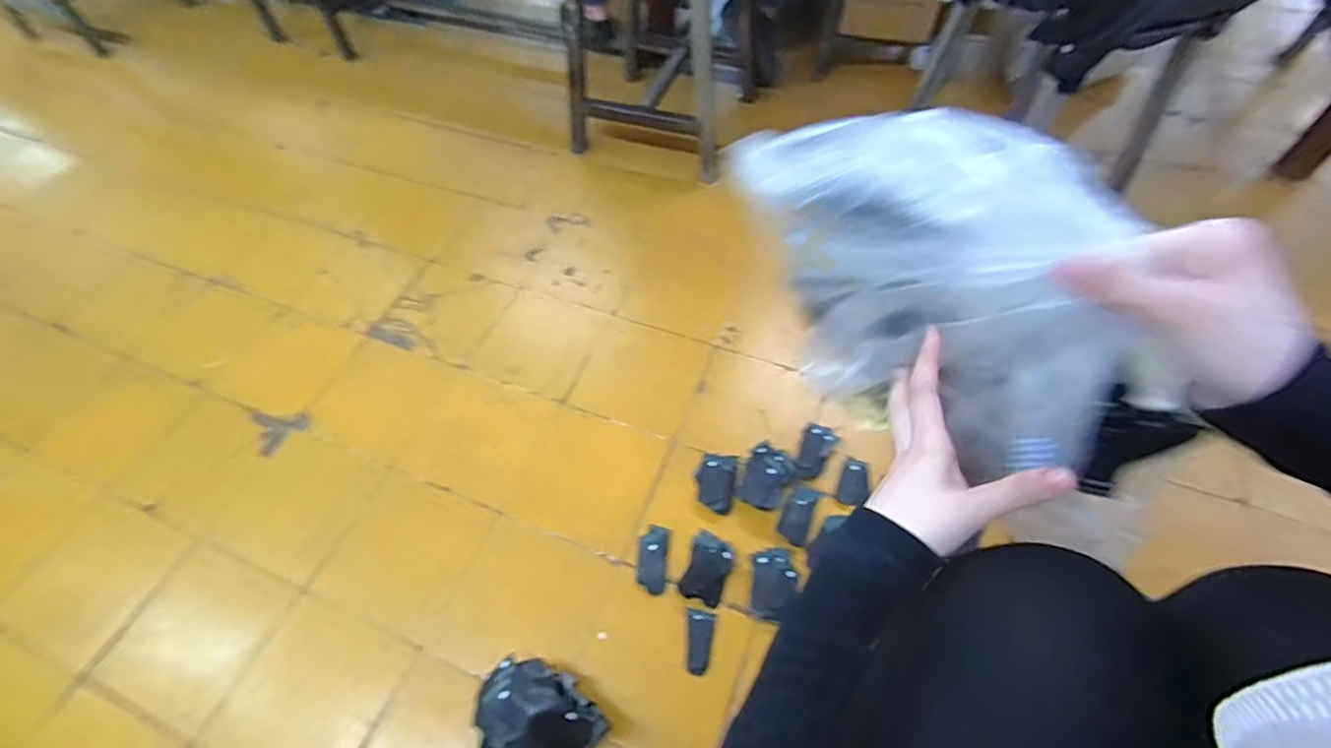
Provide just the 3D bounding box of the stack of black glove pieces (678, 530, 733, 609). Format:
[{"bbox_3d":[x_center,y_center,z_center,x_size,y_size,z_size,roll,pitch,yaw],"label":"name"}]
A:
[{"bbox_3d":[0.058,0.266,0.801,0.056,0.027,0.091,16,59,10],"label":"stack of black glove pieces"}]

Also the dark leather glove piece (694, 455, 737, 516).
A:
[{"bbox_3d":[0.075,0.157,0.865,0.056,0.020,0.090,10,59,7],"label":"dark leather glove piece"}]

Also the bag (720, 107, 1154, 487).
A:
[{"bbox_3d":[0.167,-0.057,0.387,0.080,0.184,0.252,-40,66,-22],"label":"bag"}]

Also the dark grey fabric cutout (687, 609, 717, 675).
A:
[{"bbox_3d":[0.045,0.350,0.763,0.035,0.004,0.075,6,58,4],"label":"dark grey fabric cutout"}]

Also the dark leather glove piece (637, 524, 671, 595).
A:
[{"bbox_3d":[-0.017,0.257,0.815,0.041,0.013,0.092,5,58,3],"label":"dark leather glove piece"}]

